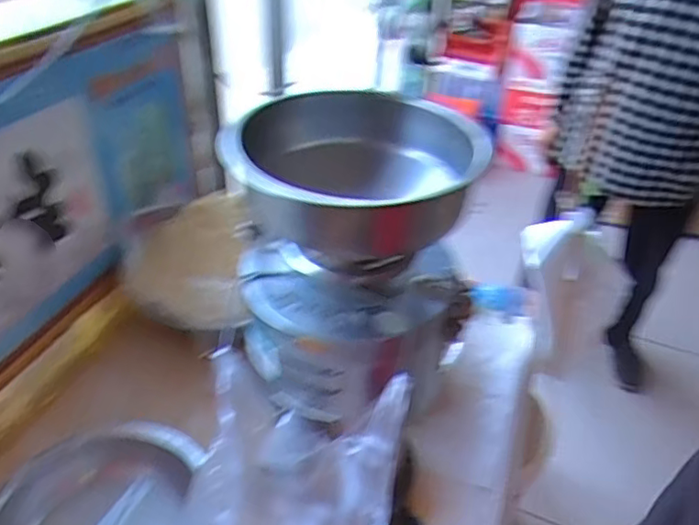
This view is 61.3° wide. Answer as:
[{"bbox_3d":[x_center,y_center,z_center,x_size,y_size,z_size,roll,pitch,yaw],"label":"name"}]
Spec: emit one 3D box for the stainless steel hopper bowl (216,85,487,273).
[{"bbox_3d":[0.009,-0.085,0.622,0.220,0.123,0.262,14,39,14],"label":"stainless steel hopper bowl"}]

